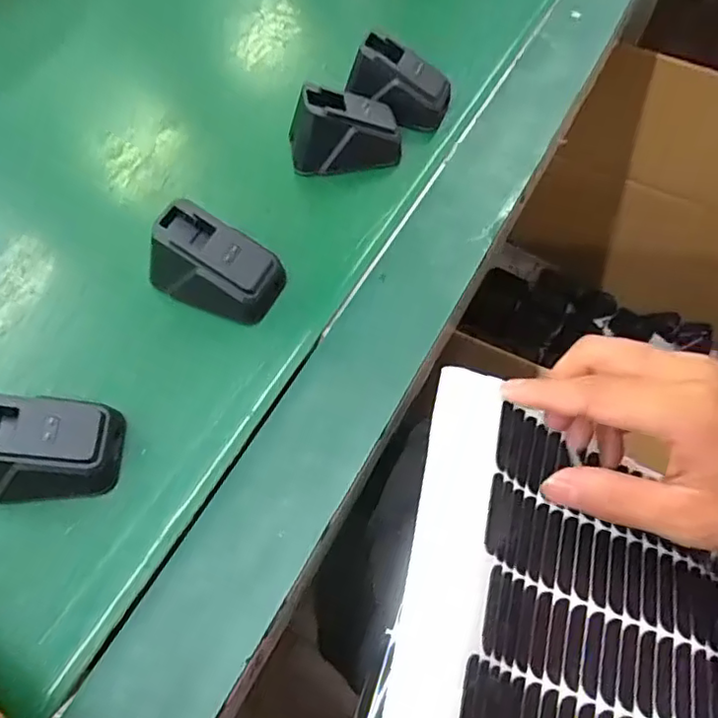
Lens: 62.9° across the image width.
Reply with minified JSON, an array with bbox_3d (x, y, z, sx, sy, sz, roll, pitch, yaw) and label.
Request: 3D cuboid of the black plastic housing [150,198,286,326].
[{"bbox_3d":[-0.076,-0.050,0.312,0.066,0.040,0.043,23,63,10],"label":"black plastic housing"}]

